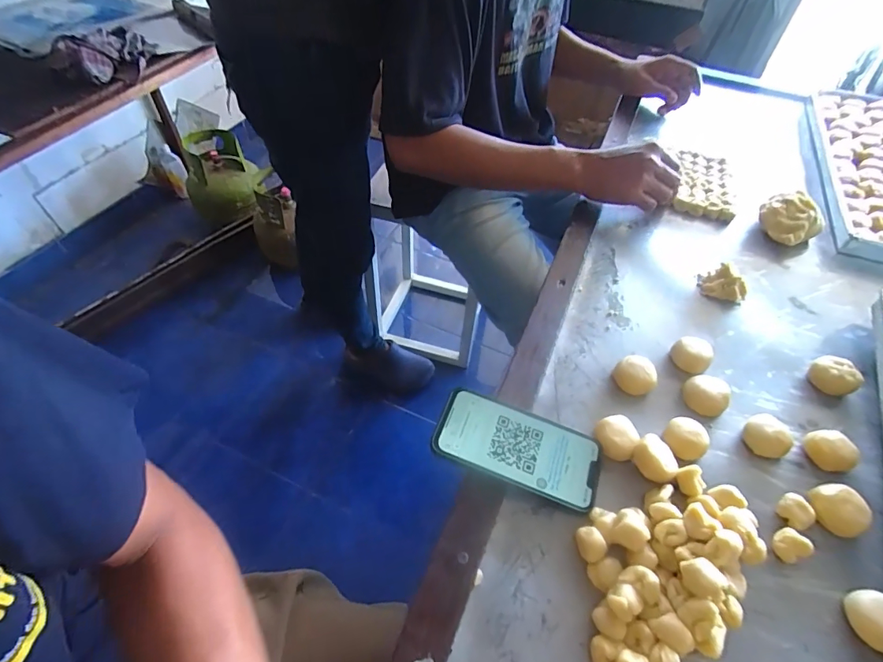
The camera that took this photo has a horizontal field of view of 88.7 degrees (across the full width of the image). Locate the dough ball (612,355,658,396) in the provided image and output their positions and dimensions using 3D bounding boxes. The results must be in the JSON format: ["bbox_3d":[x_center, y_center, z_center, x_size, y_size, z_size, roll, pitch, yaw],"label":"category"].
[{"bbox_3d":[0.200,0.045,0.465,0.040,0.022,0.034,32,56,21],"label":"dough ball"}]

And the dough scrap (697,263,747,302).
[{"bbox_3d":[0.346,-0.059,0.552,0.054,0.027,0.033,27,54,18],"label":"dough scrap"}]

